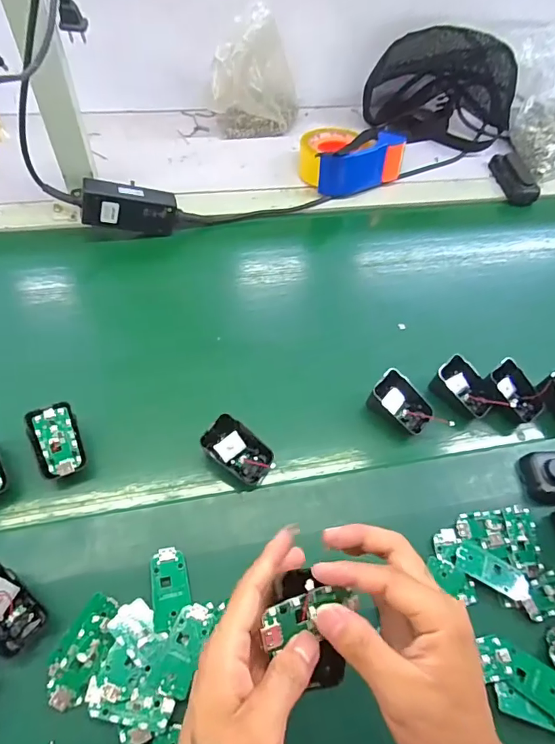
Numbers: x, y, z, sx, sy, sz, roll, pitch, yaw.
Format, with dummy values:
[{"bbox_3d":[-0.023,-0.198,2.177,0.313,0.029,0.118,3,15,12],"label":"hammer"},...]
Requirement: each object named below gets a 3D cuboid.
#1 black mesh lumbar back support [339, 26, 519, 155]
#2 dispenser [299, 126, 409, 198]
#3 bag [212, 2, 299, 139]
[{"bbox_3d":[0.276,-0.480,0.767,0.246,0.151,0.151,-8,56,-10],"label":"black mesh lumbar back support"},{"bbox_3d":[0.109,-0.335,0.708,0.140,0.062,0.104,-13,58,-14],"label":"dispenser"},{"bbox_3d":[-0.031,-0.455,0.718,0.138,0.162,0.077,1,55,-4],"label":"bag"}]

